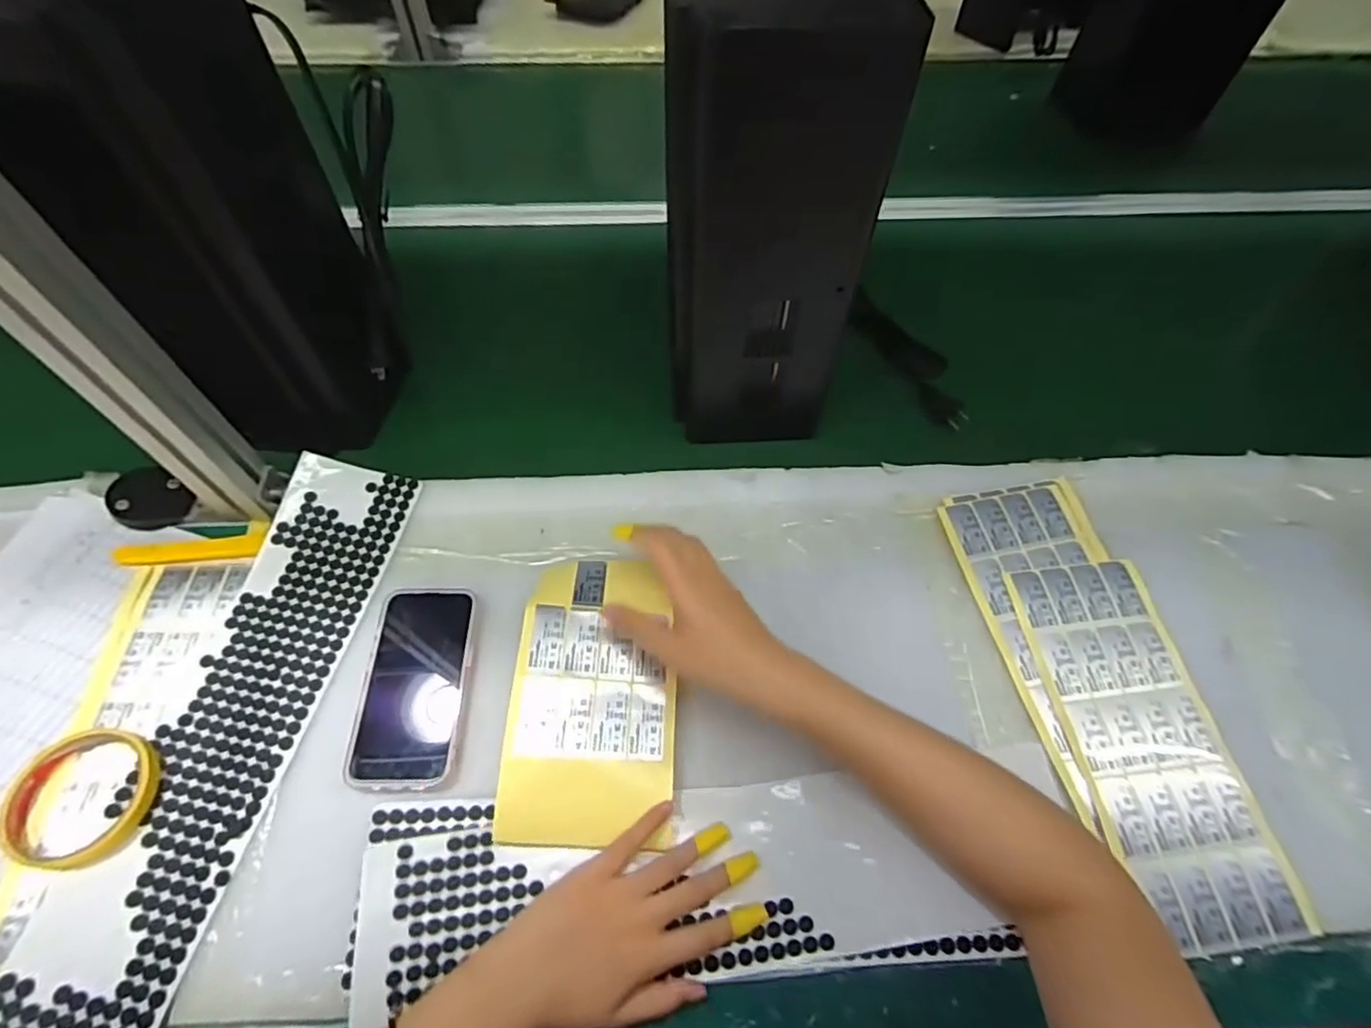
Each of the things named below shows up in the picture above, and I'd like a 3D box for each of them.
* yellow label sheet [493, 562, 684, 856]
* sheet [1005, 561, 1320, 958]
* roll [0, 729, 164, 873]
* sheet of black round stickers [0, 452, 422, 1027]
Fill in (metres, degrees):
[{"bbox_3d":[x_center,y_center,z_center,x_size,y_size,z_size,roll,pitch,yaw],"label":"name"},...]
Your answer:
[{"bbox_3d":[-0.067,0.131,0.472,0.119,0.018,0.207,6,62,-8],"label":"yellow label sheet"},{"bbox_3d":[0.348,0.166,0.480,0.110,0.007,0.272,-6,61,-3],"label":"sheet"},{"bbox_3d":[-0.416,0.195,0.433,0.099,0.013,0.089,-6,58,-5],"label":"roll"},{"bbox_3d":[-0.340,0.168,0.460,0.113,0.012,0.480,12,61,4],"label":"sheet of black round stickers"}]

